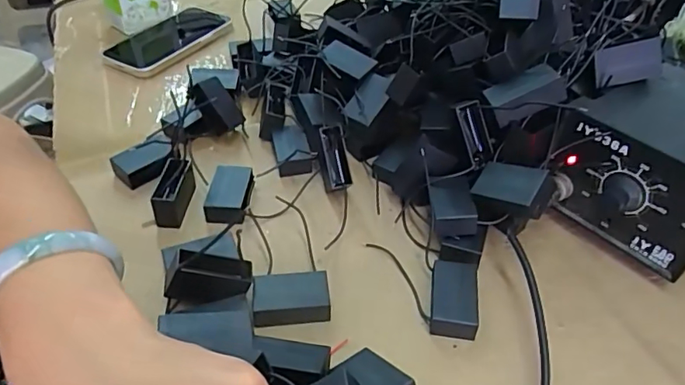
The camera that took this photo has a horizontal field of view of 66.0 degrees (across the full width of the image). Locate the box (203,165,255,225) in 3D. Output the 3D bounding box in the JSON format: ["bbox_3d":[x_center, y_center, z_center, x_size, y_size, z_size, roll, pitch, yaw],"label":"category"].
[{"bbox_3d":[-0.087,0.003,0.410,0.033,0.019,0.053,2,42,0],"label":"box"}]

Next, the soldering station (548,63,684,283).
[{"bbox_3d":[0.226,-0.024,0.389,0.111,0.100,0.139,31,50,28],"label":"soldering station"}]

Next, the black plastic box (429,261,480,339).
[{"bbox_3d":[0.072,0.069,0.343,0.029,0.018,0.047,8,43,6],"label":"black plastic box"}]

